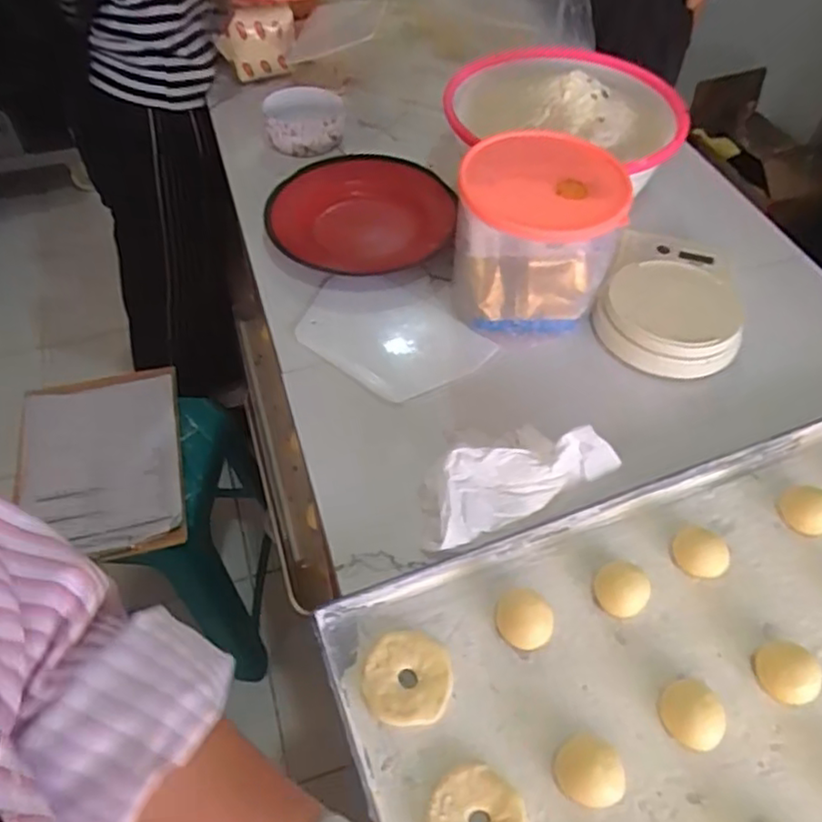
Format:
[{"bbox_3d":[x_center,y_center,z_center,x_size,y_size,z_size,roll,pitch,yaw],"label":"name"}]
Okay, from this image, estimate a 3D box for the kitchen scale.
[{"bbox_3d":[0.261,-0.115,0.670,0.133,0.042,0.184,18,54,13],"label":"kitchen scale"}]

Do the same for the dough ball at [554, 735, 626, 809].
[{"bbox_3d":[0.112,0.229,0.420,0.035,0.029,0.039,-14,53,-12],"label":"dough ball"}]

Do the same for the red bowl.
[{"bbox_3d":[-0.052,-0.232,0.766,0.211,0.054,0.212,7,52,4],"label":"red bowl"}]

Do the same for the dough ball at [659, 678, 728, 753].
[{"bbox_3d":[0.186,0.201,0.439,0.035,0.023,0.041,-27,57,-21],"label":"dough ball"}]

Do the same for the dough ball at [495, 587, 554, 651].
[{"bbox_3d":[0.081,0.148,0.477,0.041,0.021,0.039,1,52,-1],"label":"dough ball"}]

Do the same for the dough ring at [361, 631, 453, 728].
[{"bbox_3d":[-0.002,0.183,0.455,0.059,0.012,0.059,1,52,-1],"label":"dough ring"}]

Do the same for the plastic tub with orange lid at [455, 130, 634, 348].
[{"bbox_3d":[0.114,-0.168,0.640,0.137,0.146,0.142,1,52,-1],"label":"plastic tub with orange lid"}]

